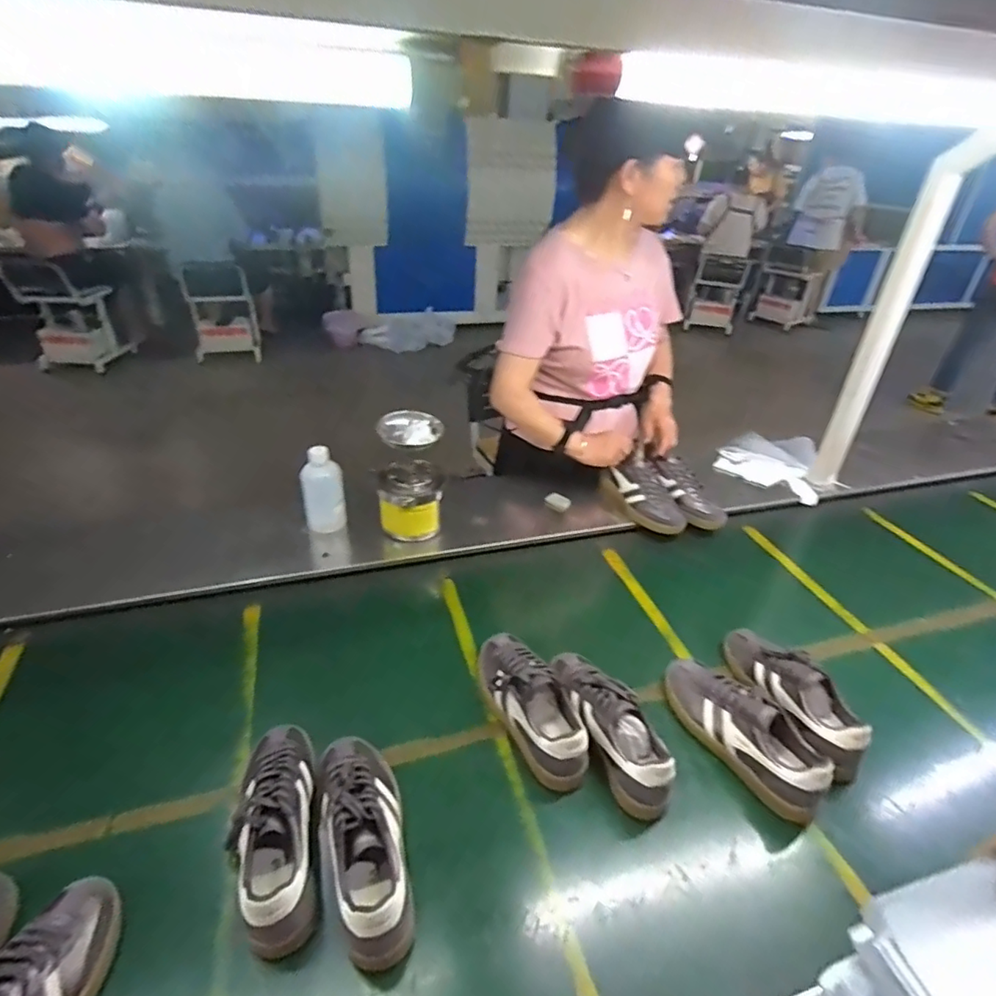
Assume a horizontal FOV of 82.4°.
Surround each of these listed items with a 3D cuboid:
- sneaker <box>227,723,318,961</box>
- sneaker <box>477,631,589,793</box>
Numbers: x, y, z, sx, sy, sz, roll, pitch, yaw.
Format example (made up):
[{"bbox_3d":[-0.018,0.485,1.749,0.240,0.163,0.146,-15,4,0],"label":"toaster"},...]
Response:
[{"bbox_3d":[-0.257,0.369,0.653,0.090,0.088,0.253,-6,35,-14],"label":"sneaker"},{"bbox_3d":[0.044,0.279,0.806,0.089,0.087,0.251,-15,38,-25],"label":"sneaker"}]

